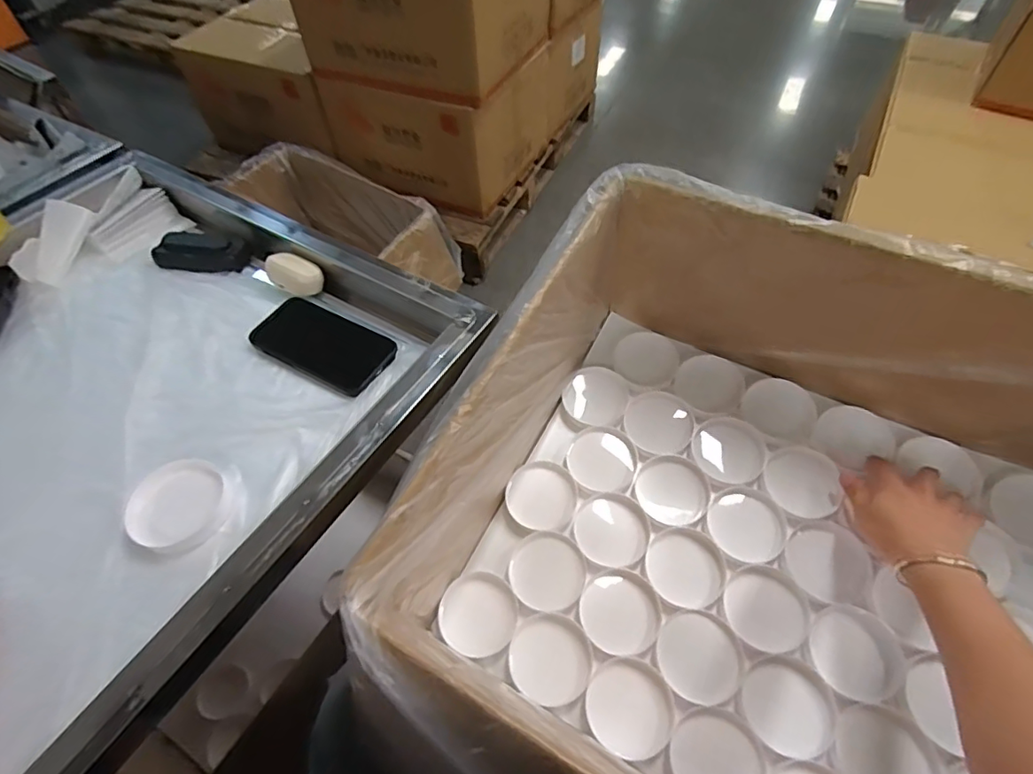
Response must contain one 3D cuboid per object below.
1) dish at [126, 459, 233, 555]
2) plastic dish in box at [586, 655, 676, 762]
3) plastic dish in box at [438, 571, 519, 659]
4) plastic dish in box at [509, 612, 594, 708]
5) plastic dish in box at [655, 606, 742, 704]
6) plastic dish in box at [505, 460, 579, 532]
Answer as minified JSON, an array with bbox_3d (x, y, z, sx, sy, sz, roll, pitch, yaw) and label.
[{"bbox_3d":[-0.284,0.097,0.448,0.079,0.016,0.073,0,54,1],"label":"dish"},{"bbox_3d":[0.102,0.286,0.478,0.074,0.009,0.075,0,54,1],"label":"plastic dish in box"},{"bbox_3d":[-0.036,0.224,0.530,0.072,0.019,0.077,0,54,1],"label":"plastic dish in box"},{"bbox_3d":[0.032,0.252,0.496,0.074,0.012,0.073,0,54,1],"label":"plastic dish in box"},{"bbox_3d":[0.169,0.248,0.492,0.074,0.013,0.074,0,54,1],"label":"plastic dish in box"},{"bbox_3d":[0.029,0.122,0.596,0.074,0.015,0.077,-40,80,-1],"label":"plastic dish in box"}]

